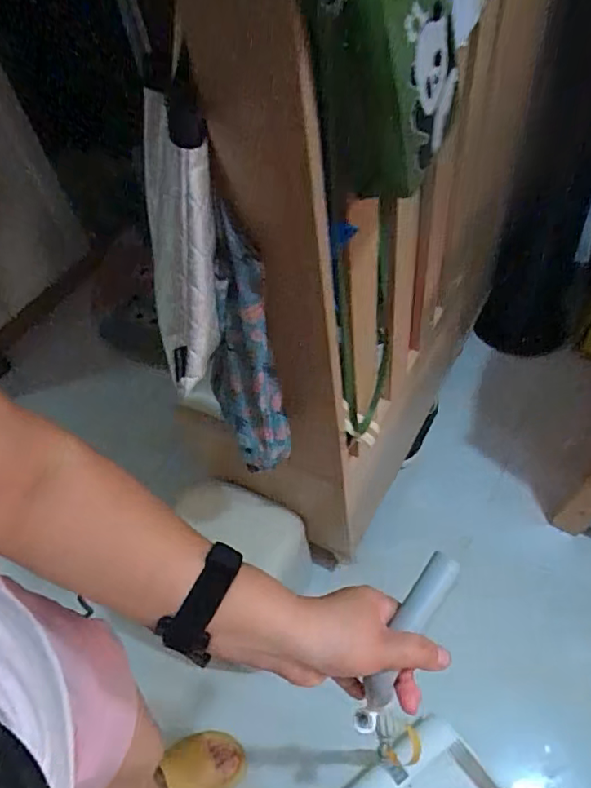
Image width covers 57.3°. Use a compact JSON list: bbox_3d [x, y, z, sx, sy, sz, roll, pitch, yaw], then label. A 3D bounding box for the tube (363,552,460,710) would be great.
[{"bbox_3d":[0.085,0.177,0.406,0.024,0.021,0.123,27,81,23],"label":"tube"}]

